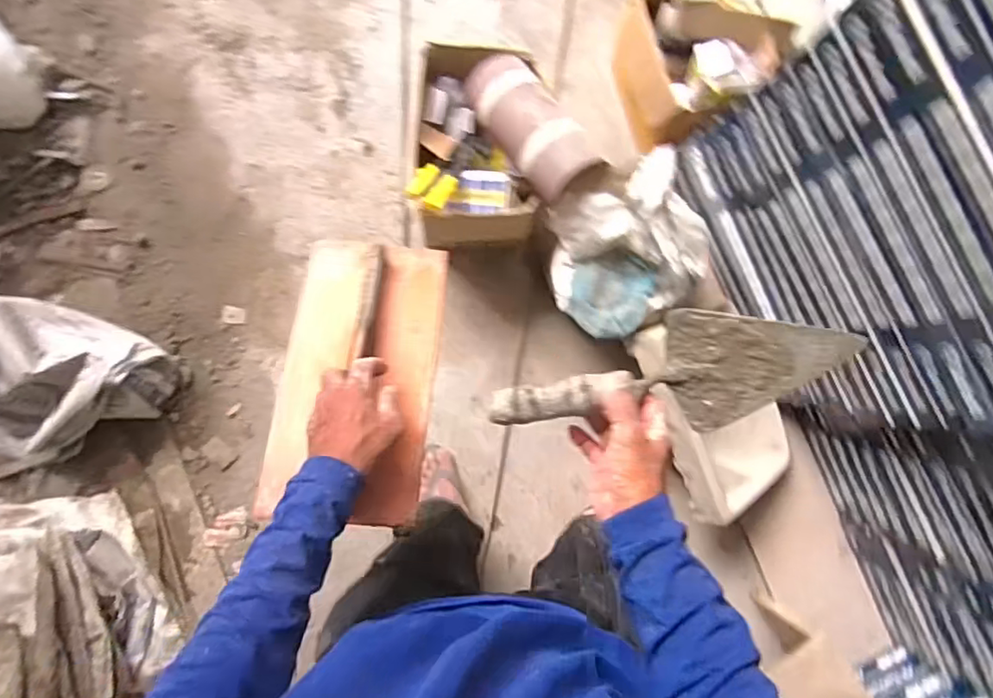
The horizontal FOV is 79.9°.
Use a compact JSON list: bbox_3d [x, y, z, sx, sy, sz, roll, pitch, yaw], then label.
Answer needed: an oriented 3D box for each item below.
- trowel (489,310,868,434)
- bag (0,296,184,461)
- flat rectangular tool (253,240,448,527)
[{"bbox_3d":[0.150,0.025,0.547,0.311,0.061,0.105,-10,85,7],"label":"trowel"},{"bbox_3d":[-0.957,0.072,1.232,0.474,0.243,0.329,9,86,-3],"label":"bag"},{"bbox_3d":[-0.149,0.014,0.651,0.165,0.052,0.324,5,67,-2],"label":"flat rectangular tool"}]

